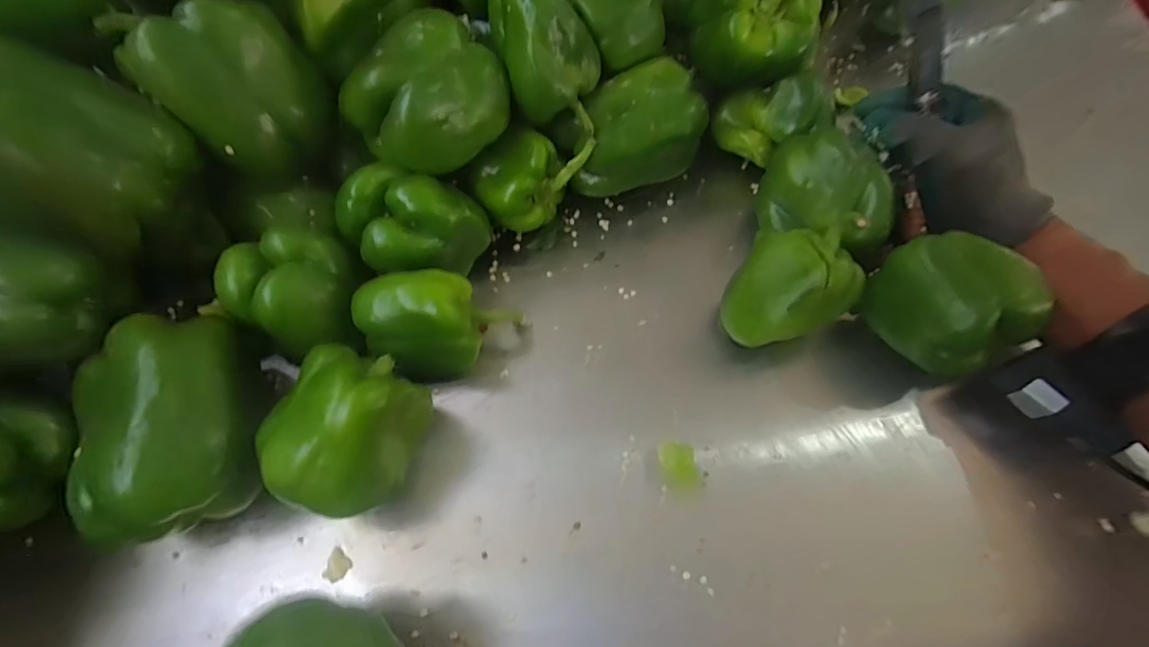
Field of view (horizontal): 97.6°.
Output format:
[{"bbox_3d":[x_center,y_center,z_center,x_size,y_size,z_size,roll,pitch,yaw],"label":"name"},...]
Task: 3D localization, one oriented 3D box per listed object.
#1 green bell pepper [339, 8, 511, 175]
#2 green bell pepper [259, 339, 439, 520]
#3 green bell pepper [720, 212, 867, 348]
[{"bbox_3d":[-0.094,-0.146,0.338,0.070,0.071,0.092,30,67,13],"label":"green bell pepper"},{"bbox_3d":[-0.129,0.064,0.296,0.074,0.080,0.091,13,64,6],"label":"green bell pepper"},{"bbox_3d":[0.143,-0.022,0.344,0.075,0.085,0.067,-1,63,-1],"label":"green bell pepper"}]

